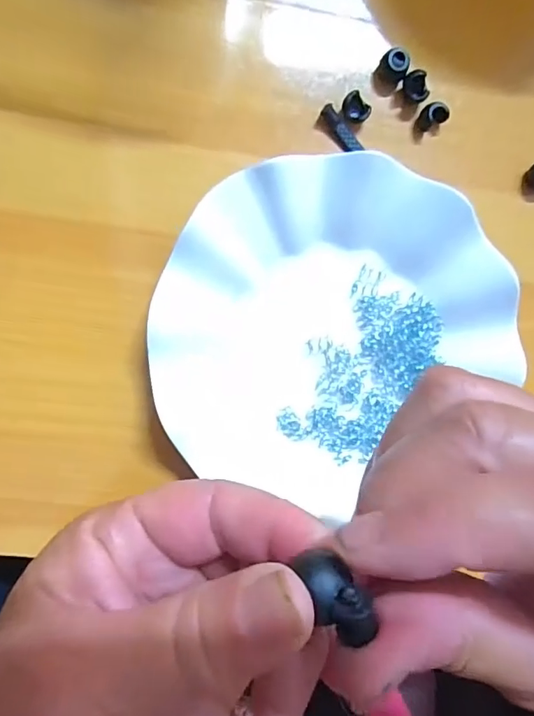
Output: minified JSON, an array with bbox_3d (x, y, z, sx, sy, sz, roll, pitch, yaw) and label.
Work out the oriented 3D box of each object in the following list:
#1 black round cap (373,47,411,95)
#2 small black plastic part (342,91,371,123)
[{"bbox_3d":[0.066,-0.151,0.259,0.014,0.016,0.014,0,92,-8],"label":"black round cap"},{"bbox_3d":[0.046,-0.130,0.258,0.015,0.010,0.011,41,86,-7],"label":"small black plastic part"}]

